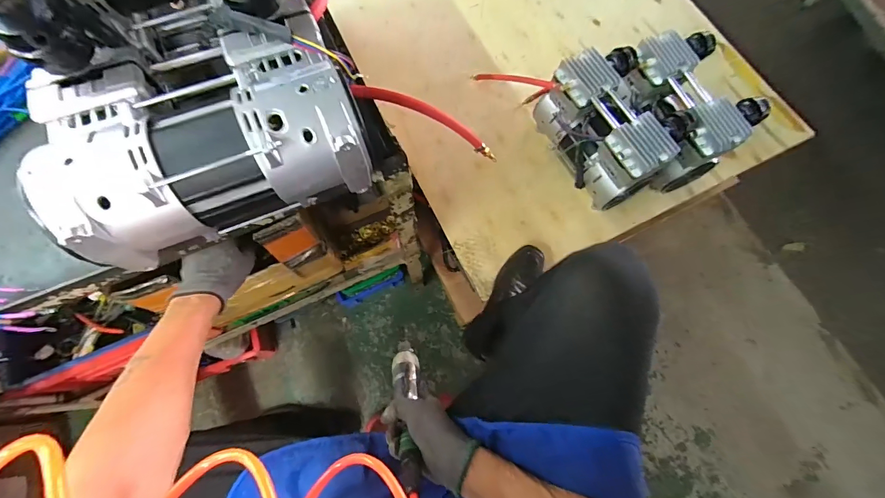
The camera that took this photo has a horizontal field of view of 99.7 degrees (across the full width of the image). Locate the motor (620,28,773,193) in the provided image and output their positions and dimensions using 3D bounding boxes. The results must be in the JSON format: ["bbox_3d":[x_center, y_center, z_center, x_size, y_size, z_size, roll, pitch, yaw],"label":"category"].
[{"bbox_3d":[0.533,-0.309,0.832,0.161,0.191,0.279,-23,69,-6],"label":"motor"}]

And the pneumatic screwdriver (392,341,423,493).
[{"bbox_3d":[-0.050,0.209,0.525,0.041,0.037,0.261,-12,28,-2],"label":"pneumatic screwdriver"}]

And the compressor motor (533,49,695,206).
[{"bbox_3d":[0.367,-0.260,0.814,0.185,0.189,0.292,-22,69,-6],"label":"compressor motor"}]

